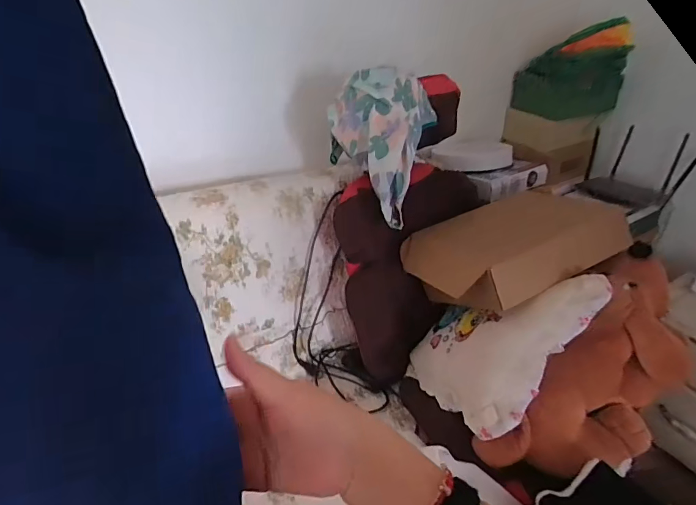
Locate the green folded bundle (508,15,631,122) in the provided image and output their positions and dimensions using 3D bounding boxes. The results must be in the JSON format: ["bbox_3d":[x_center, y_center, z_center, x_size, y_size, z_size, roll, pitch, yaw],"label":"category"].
[{"bbox_3d":[0.719,-0.584,1.383,0.097,0.285,0.339,-16,35,-27],"label":"green folded bundle"}]

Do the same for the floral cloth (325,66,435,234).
[{"bbox_3d":[0.057,-0.246,0.932,0.207,0.285,0.142,19,35,27],"label":"floral cloth"}]

